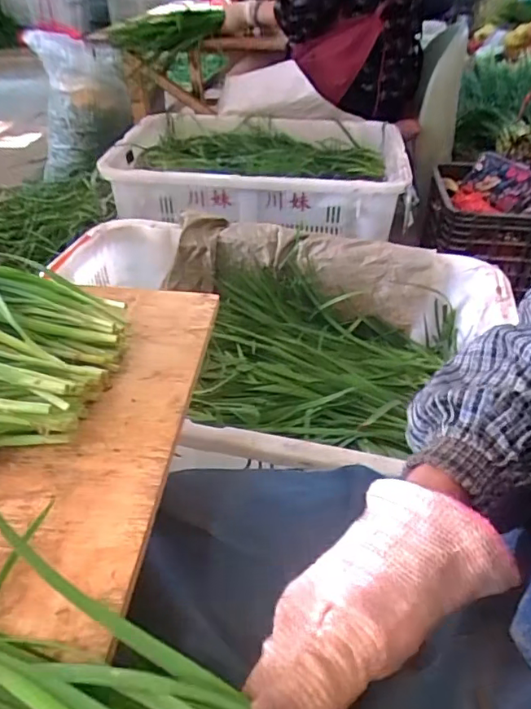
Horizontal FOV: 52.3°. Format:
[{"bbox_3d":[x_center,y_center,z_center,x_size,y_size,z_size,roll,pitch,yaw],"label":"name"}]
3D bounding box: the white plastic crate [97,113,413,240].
[{"bbox_3d":[-0.017,-0.463,1.354,0.692,0.134,0.498,5,38,6],"label":"white plastic crate"}]

